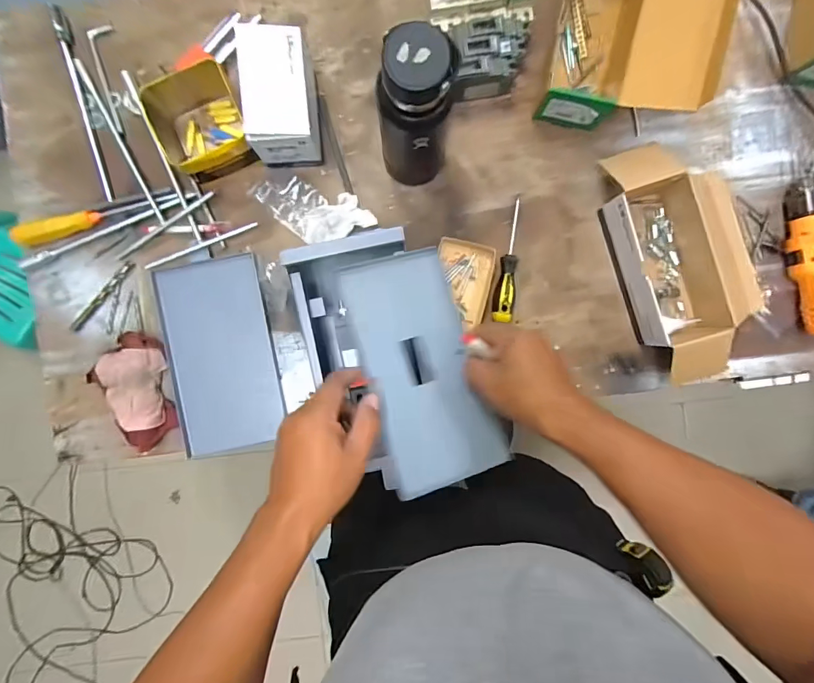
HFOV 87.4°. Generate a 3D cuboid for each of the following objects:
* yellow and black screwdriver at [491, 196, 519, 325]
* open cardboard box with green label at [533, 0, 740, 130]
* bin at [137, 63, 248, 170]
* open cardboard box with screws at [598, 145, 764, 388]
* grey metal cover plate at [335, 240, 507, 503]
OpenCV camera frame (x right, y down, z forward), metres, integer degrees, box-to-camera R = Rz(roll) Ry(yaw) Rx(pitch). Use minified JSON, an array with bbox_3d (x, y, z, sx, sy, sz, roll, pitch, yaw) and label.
[{"bbox_3d":[0.154,-0.120,0.639,0.030,0.030,0.183,8,90,3],"label":"yellow and black screwdriver"},{"bbox_3d":[0.311,-0.430,0.590,0.201,0.111,0.234,7,90,3],"label":"open cardboard box with green label"},{"bbox_3d":[-0.303,-0.311,0.619,0.110,0.083,0.144,-22,89,3],"label":"bin"},{"bbox_3d":[0.411,-0.117,0.612,0.192,0.073,0.336,-15,89,3],"label":"open cardboard box with screws"},{"bbox_3d":[0.016,0.028,0.457,0.117,0.008,0.245,-17,84,-12],"label":"grey metal cover plate"}]

